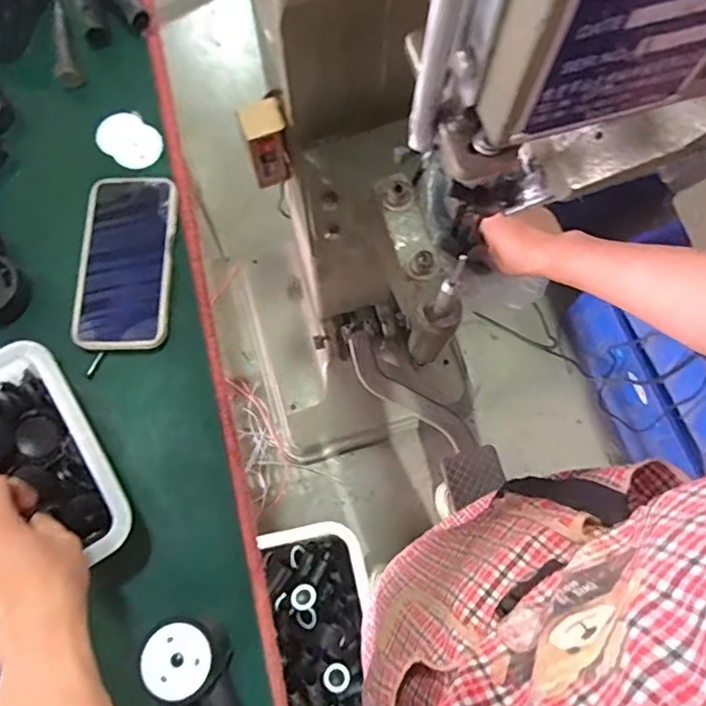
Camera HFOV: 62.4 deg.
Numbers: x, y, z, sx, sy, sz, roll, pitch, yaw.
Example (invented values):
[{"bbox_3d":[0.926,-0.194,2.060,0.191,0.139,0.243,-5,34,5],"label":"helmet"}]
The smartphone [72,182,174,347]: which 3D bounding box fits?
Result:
[{"bbox_3d":[-0.207,-0.084,0.530,0.083,0.009,0.163,0,76,3],"label":"smartphone"}]

